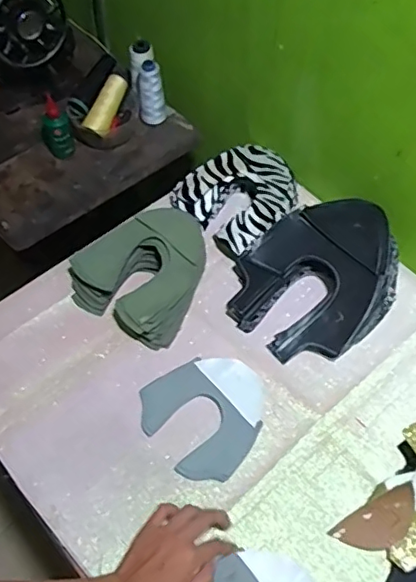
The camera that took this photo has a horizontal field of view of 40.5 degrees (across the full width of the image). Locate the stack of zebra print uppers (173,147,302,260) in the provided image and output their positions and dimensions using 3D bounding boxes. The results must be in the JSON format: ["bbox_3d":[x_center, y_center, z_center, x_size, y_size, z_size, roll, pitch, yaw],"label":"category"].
[{"bbox_3d":[0.054,-0.156,0.871,0.164,0.064,0.183,39,65,22],"label":"stack of zebra print uppers"}]

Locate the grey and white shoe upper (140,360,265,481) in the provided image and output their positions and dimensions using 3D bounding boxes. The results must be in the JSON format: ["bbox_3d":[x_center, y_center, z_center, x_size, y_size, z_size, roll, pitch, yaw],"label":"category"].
[{"bbox_3d":[0.001,0.152,0.720,0.148,0.009,0.151,-38,66,-13],"label":"grey and white shoe upper"}]

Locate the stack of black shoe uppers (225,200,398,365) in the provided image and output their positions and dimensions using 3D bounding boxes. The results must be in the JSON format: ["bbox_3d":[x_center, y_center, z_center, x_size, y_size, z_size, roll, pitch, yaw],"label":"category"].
[{"bbox_3d":[0.152,-0.027,0.778,0.234,0.097,0.196,-40,66,-22],"label":"stack of black shoe uppers"}]

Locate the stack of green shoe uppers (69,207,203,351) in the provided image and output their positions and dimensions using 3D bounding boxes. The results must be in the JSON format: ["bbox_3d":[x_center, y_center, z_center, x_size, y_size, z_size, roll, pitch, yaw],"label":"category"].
[{"bbox_3d":[-0.099,-0.036,0.808,0.184,0.071,0.177,26,61,16],"label":"stack of green shoe uppers"}]

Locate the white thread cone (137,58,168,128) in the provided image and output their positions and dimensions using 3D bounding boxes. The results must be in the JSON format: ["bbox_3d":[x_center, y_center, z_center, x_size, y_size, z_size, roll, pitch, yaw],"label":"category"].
[{"bbox_3d":[-0.099,-0.346,0.978,0.046,0.108,0.047,-4,58,-2],"label":"white thread cone"}]

